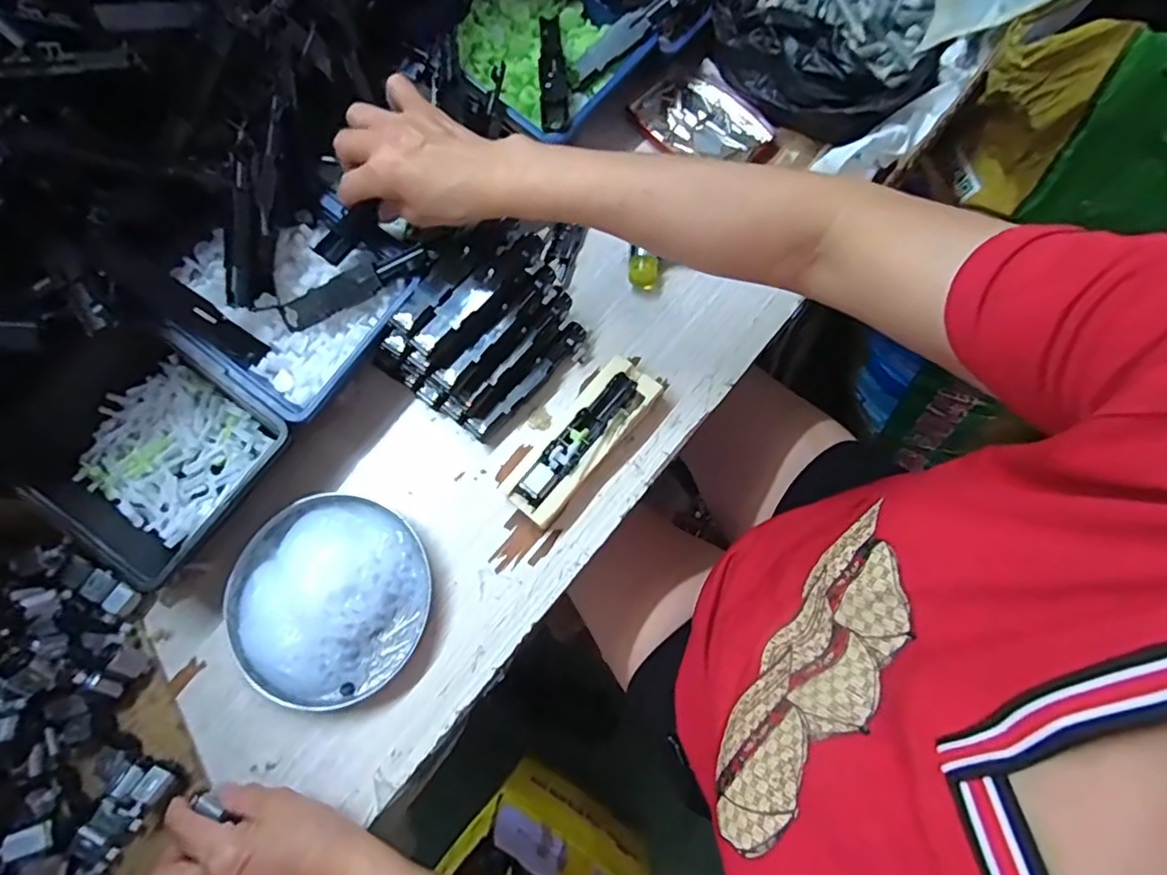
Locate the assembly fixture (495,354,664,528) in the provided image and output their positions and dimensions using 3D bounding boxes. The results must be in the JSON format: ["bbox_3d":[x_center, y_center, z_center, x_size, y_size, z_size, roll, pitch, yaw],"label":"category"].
[{"bbox_3d":[-0.002,0.000,0.450,0.049,0.023,0.137,39,79,11],"label":"assembly fixture"}]

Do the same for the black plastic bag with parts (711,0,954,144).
[{"bbox_3d":[0.220,-0.384,0.491,0.182,0.105,0.236,24,77,8],"label":"black plastic bag with parts"}]

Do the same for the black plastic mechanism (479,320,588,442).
[{"bbox_3d":[-0.035,-0.041,0.467,0.022,0.018,0.119,36,79,11],"label":"black plastic mechanism"}]

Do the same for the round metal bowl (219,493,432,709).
[{"bbox_3d":[-0.186,0.115,0.431,0.140,0.026,0.141,-1,74,2],"label":"round metal bowl"}]

